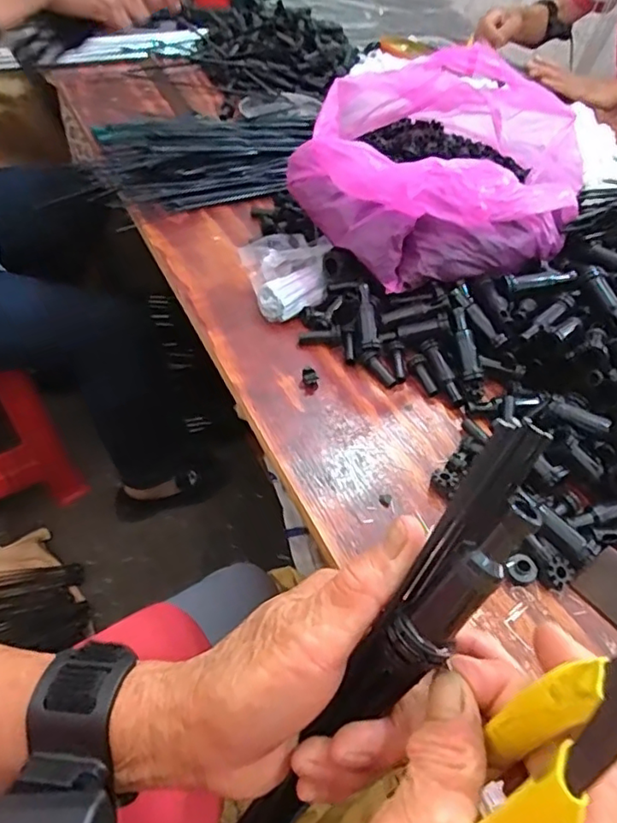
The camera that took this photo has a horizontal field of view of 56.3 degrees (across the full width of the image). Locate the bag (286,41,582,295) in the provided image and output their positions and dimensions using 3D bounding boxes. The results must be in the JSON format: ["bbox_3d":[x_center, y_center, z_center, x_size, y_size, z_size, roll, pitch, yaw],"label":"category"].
[{"bbox_3d":[0.145,-0.230,0.562,0.258,0.131,0.213,-23,53,-25],"label":"bag"}]

